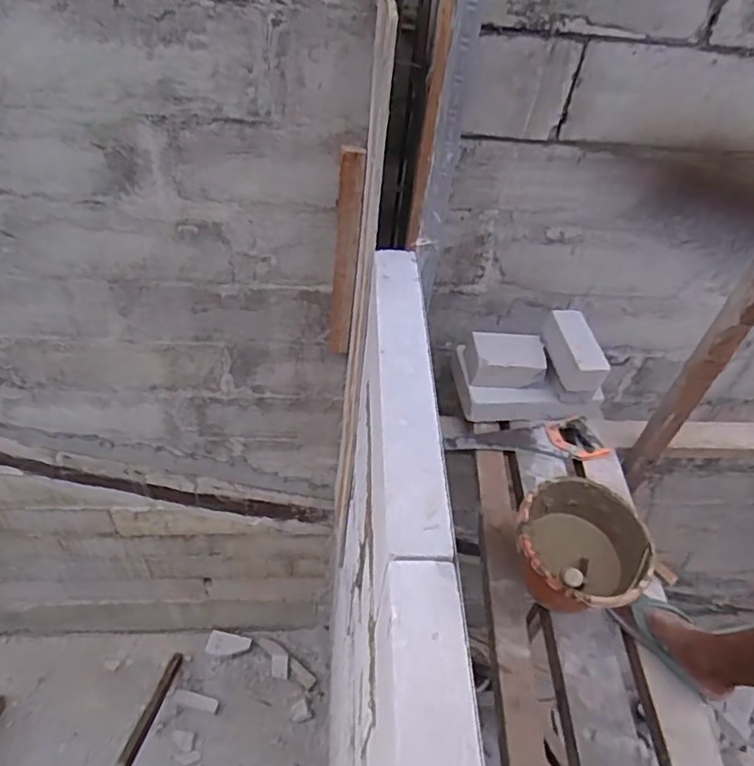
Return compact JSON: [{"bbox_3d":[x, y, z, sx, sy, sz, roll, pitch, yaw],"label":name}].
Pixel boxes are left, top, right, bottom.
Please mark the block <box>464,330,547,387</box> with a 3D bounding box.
[{"bbox_3d":[0.313,-0.059,1.473,0.189,0.069,0.135,2,46,-5],"label":"block"}]

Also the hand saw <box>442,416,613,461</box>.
[{"bbox_3d":[0.365,0.140,1.456,0.388,0.023,0.105,-3,46,-10],"label":"hand saw"}]

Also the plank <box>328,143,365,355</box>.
[{"bbox_3d":[-0.077,-0.293,1.469,0.059,0.579,0.023,9,45,1],"label":"plank"}]

